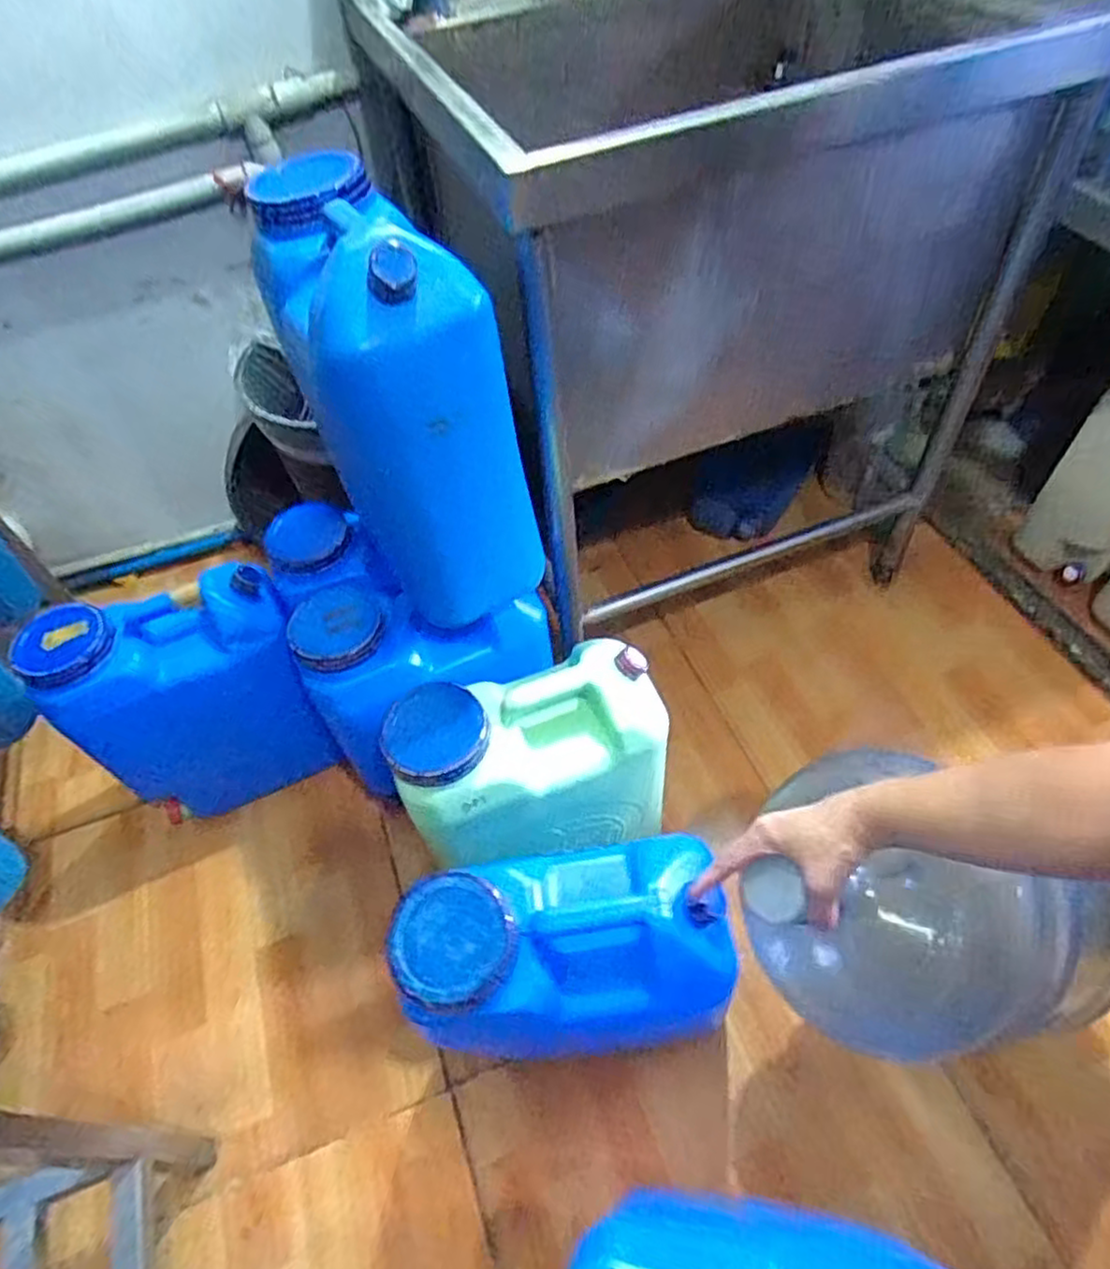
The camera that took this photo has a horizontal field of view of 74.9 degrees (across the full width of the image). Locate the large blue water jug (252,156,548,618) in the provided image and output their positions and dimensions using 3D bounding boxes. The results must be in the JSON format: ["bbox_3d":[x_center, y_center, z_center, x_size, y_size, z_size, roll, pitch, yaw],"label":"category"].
[{"bbox_3d":[-0.165,-0.250,0.809,0.190,0.435,0.283,-26,55,-14],"label":"large blue water jug"}]

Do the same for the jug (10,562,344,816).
[{"bbox_3d":[-0.515,0.104,1.091,0.337,0.390,0.151,-13,53,-5],"label":"jug"}]

